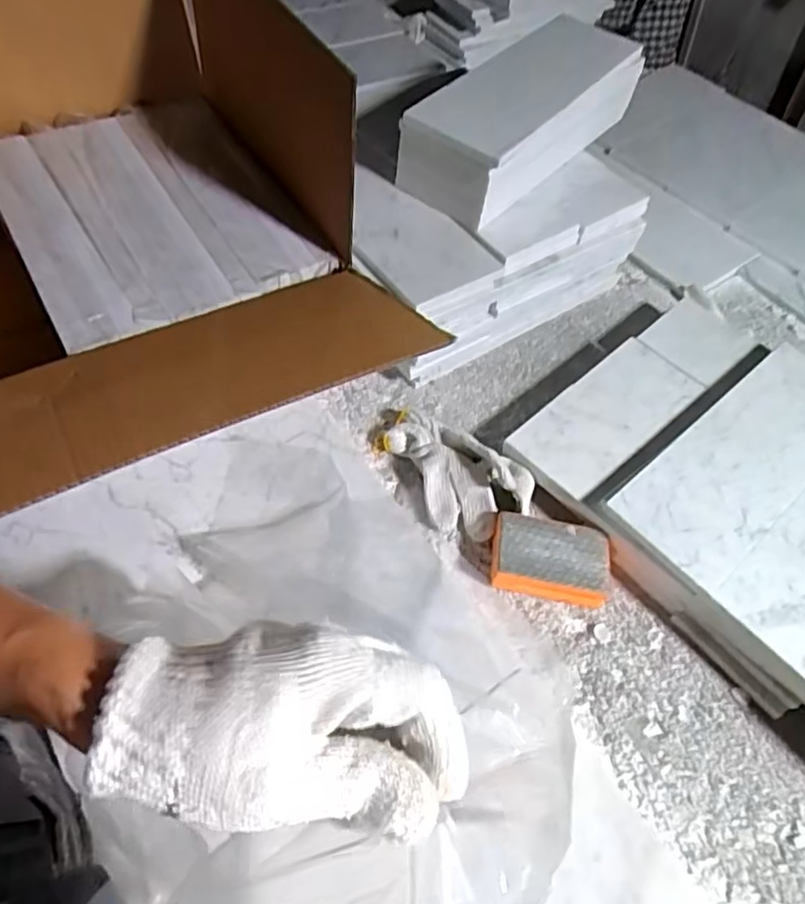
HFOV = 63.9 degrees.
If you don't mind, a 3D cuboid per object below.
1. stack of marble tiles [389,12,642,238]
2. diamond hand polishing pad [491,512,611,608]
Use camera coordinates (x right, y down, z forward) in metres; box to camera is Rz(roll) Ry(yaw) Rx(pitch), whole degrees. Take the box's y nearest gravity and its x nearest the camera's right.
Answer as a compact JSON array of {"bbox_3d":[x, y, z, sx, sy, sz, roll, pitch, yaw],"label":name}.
[{"bbox_3d":[0.127,-0.348,0.668,0.110,0.088,0.295,34,59,18],"label":"stack of marble tiles"},{"bbox_3d":[0.124,0.092,0.549,0.096,0.033,0.063,7,54,1],"label":"diamond hand polishing pad"}]

